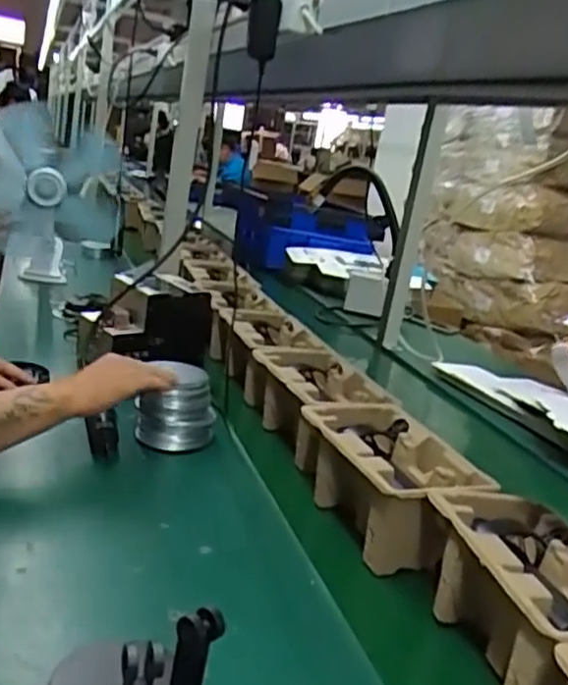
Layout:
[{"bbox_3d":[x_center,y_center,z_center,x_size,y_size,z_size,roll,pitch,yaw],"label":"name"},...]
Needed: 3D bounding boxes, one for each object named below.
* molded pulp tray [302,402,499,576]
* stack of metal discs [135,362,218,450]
[{"bbox_3d":[0.117,0.159,0.849,0.146,0.103,0.263,0,18,-27],"label":"molded pulp tray"},{"bbox_3d":[-0.156,0.089,1.002,0.105,0.106,0.127,5,20,-19],"label":"stack of metal discs"}]

